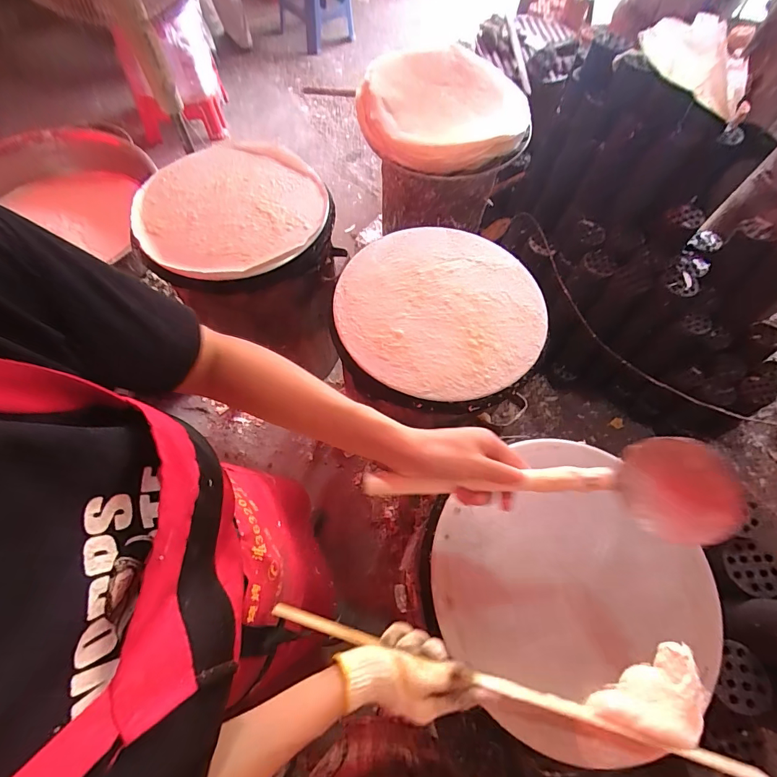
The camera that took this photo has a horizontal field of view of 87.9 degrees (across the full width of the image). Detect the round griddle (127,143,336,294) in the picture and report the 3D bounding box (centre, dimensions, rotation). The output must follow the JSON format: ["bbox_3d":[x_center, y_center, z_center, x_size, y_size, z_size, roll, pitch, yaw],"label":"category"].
[{"bbox_3d":[-0.311,-0.367,0.826,0.373,0.051,0.385,1,64,-2],"label":"round griddle"}]

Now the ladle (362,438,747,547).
[{"bbox_3d":[0.145,0.098,0.385,0.326,0.062,0.087,0,64,3],"label":"ladle"}]

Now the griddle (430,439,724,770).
[{"bbox_3d":[0.233,0.255,0.514,0.323,0.025,0.331,1,64,-2],"label":"griddle"}]

